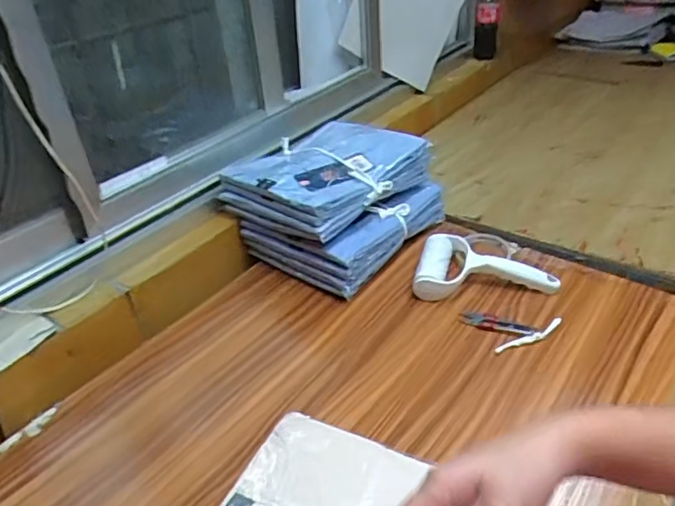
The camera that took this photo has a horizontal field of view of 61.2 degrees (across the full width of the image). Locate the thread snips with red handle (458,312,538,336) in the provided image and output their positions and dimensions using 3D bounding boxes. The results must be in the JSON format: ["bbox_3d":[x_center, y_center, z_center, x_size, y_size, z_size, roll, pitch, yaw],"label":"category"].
[{"bbox_3d":[0.205,0.094,0.738,0.096,0.005,0.029,17,40,29],"label":"thread snips with red handle"}]

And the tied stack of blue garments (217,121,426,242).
[{"bbox_3d":[-0.018,-0.124,0.869,0.212,0.069,0.248,25,45,36],"label":"tied stack of blue garments"}]

